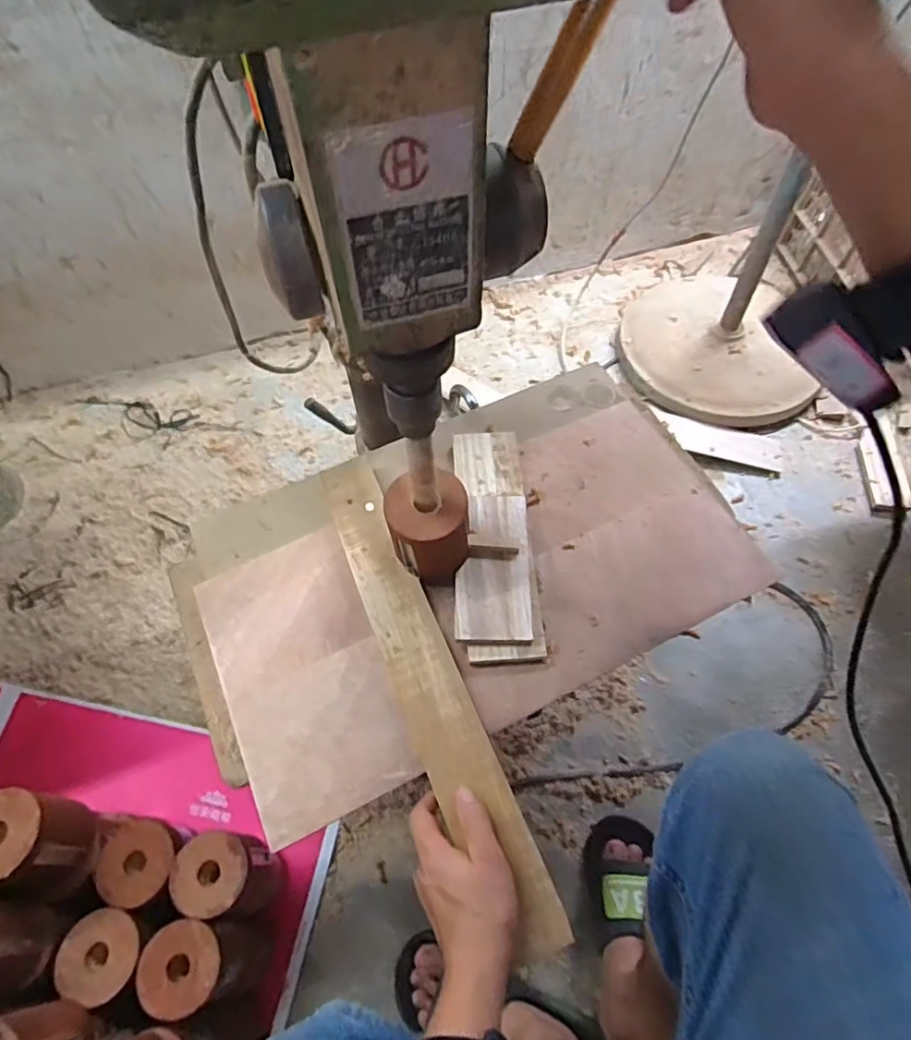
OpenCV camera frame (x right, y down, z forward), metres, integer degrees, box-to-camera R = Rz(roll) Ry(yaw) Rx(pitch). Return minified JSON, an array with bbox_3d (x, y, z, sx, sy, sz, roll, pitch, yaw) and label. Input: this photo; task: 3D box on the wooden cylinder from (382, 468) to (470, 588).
[{"bbox_3d":[-0.026,0.011,0.580,0.077,0.089,0.083,0,60,1],"label":"wooden cylinder"}]

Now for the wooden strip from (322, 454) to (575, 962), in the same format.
[{"bbox_3d":[-0.031,0.135,0.561,0.065,0.013,0.485,-22,62,-11],"label":"wooden strip"}]

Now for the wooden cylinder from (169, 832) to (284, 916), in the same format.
[{"bbox_3d":[-0.255,0.417,0.692,0.073,0.197,0.077,0,60,1],"label":"wooden cylinder"}]

